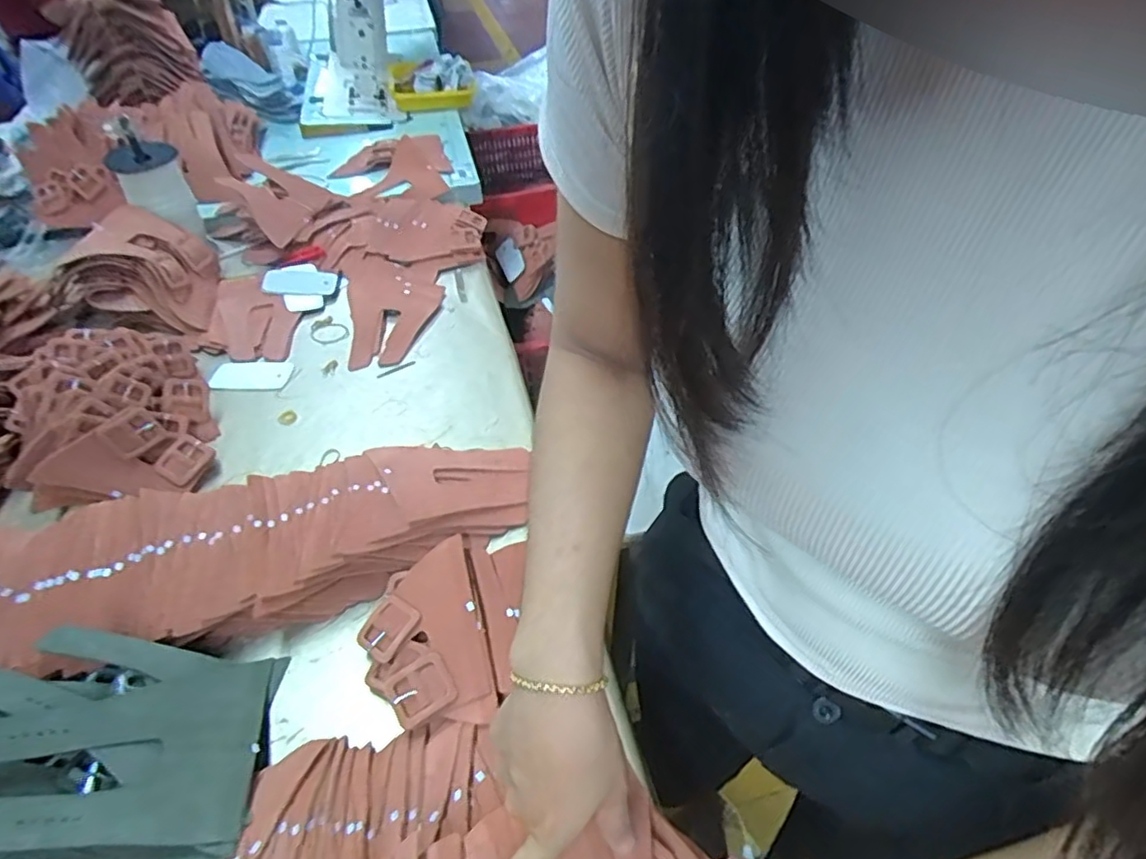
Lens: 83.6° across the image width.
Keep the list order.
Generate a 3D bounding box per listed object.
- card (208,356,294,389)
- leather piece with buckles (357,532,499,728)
[{"bbox_3d":[-0.427,-0.076,0.856,0.098,0.007,0.057,-1,47,-6],"label":"card"},{"bbox_3d":[-0.132,0.180,0.558,0.100,0.020,0.163,-14,47,-11],"label":"leather piece with buckles"}]

